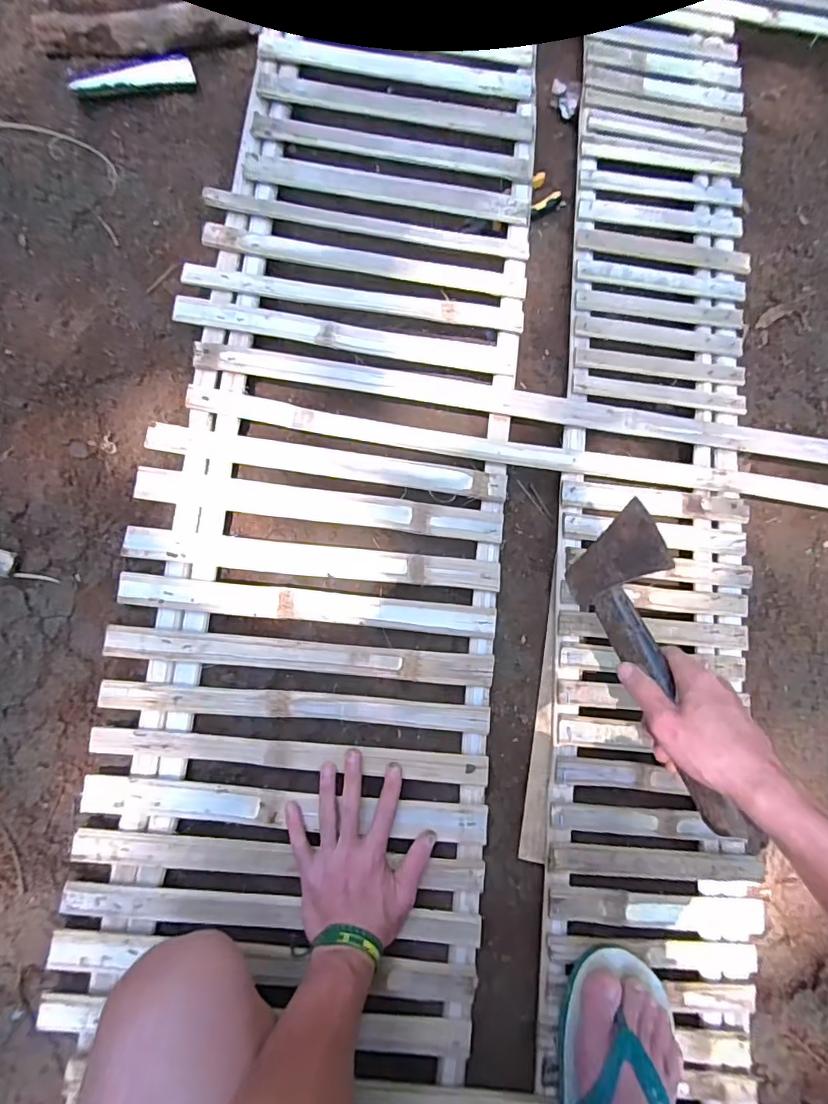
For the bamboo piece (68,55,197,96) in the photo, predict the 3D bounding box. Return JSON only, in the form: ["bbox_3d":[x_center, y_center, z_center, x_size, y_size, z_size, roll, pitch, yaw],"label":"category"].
[{"bbox_3d":[-0.364,-0.618,0.663,0.148,0.025,0.037,-18,82,-6],"label":"bamboo piece"}]

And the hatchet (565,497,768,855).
[{"bbox_3d":[0.205,0.103,0.444,0.043,0.110,0.271,-13,74,-6],"label":"hatchet"}]

